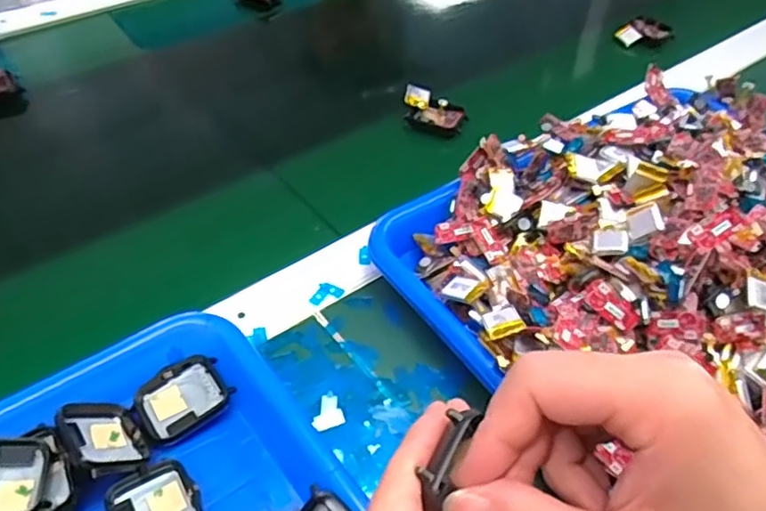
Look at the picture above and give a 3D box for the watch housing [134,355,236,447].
[{"bbox_3d":[-0.104,0.074,0.334,0.044,0.007,0.036,-27,55,-25],"label":"watch housing"}]

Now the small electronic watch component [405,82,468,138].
[{"bbox_3d":[0.041,-0.119,0.531,0.055,0.011,0.034,26,71,8],"label":"small electronic watch component"}]

